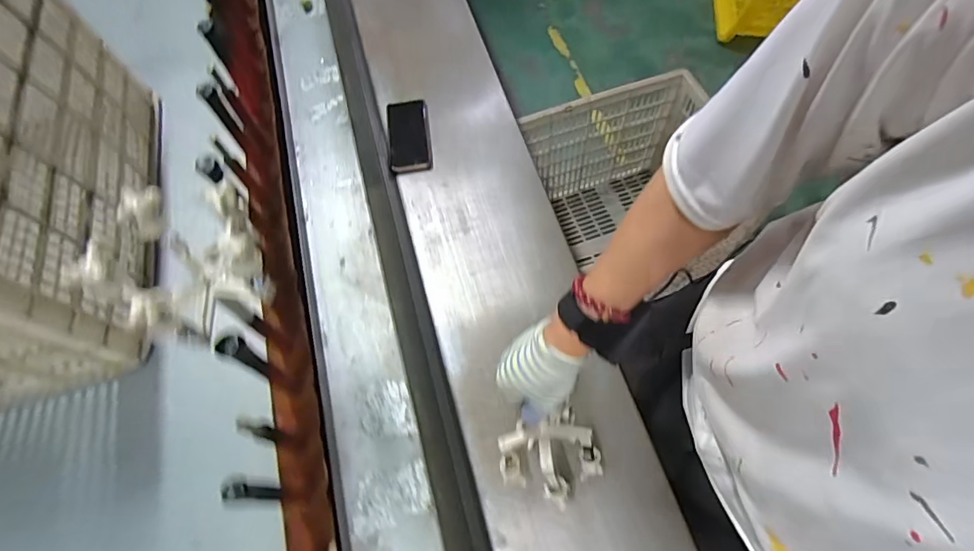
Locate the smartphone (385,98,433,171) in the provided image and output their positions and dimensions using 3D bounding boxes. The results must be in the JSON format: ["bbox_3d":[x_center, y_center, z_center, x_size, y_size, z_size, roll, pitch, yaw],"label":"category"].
[{"bbox_3d":[-0.150,-0.273,0.929,0.079,0.009,0.178,-3,62,-13],"label":"smartphone"}]

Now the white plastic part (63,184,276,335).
[{"bbox_3d":[-0.234,-0.011,0.376,0.104,0.071,0.113,-1,65,3],"label":"white plastic part"}]

